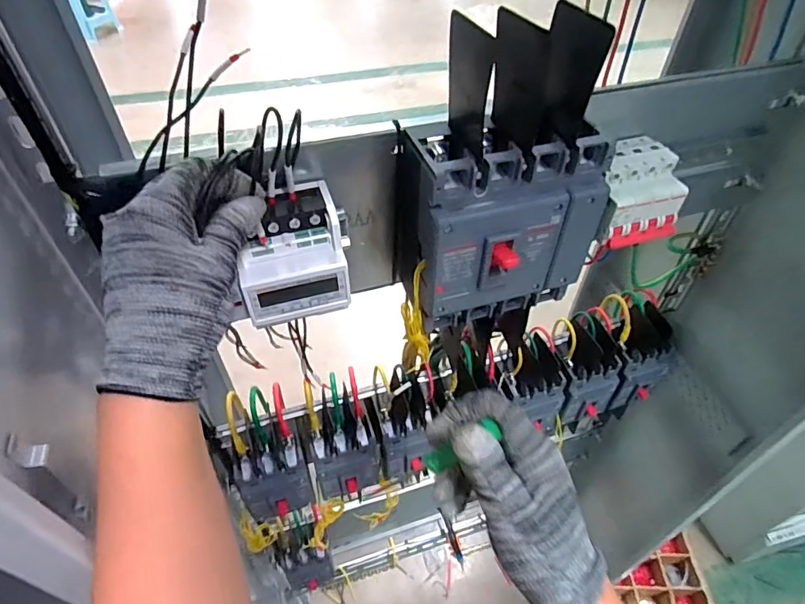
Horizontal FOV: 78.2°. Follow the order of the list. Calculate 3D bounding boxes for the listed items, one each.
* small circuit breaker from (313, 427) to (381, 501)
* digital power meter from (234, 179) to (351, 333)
[{"bbox_3d":[-0.065,0.192,0.590,0.076,0.074,0.043,-12,49,-11],"label":"small circuit breaker"},{"bbox_3d":[-0.082,-0.036,0.365,0.073,0.073,0.062,-16,49,-14],"label":"digital power meter"}]

